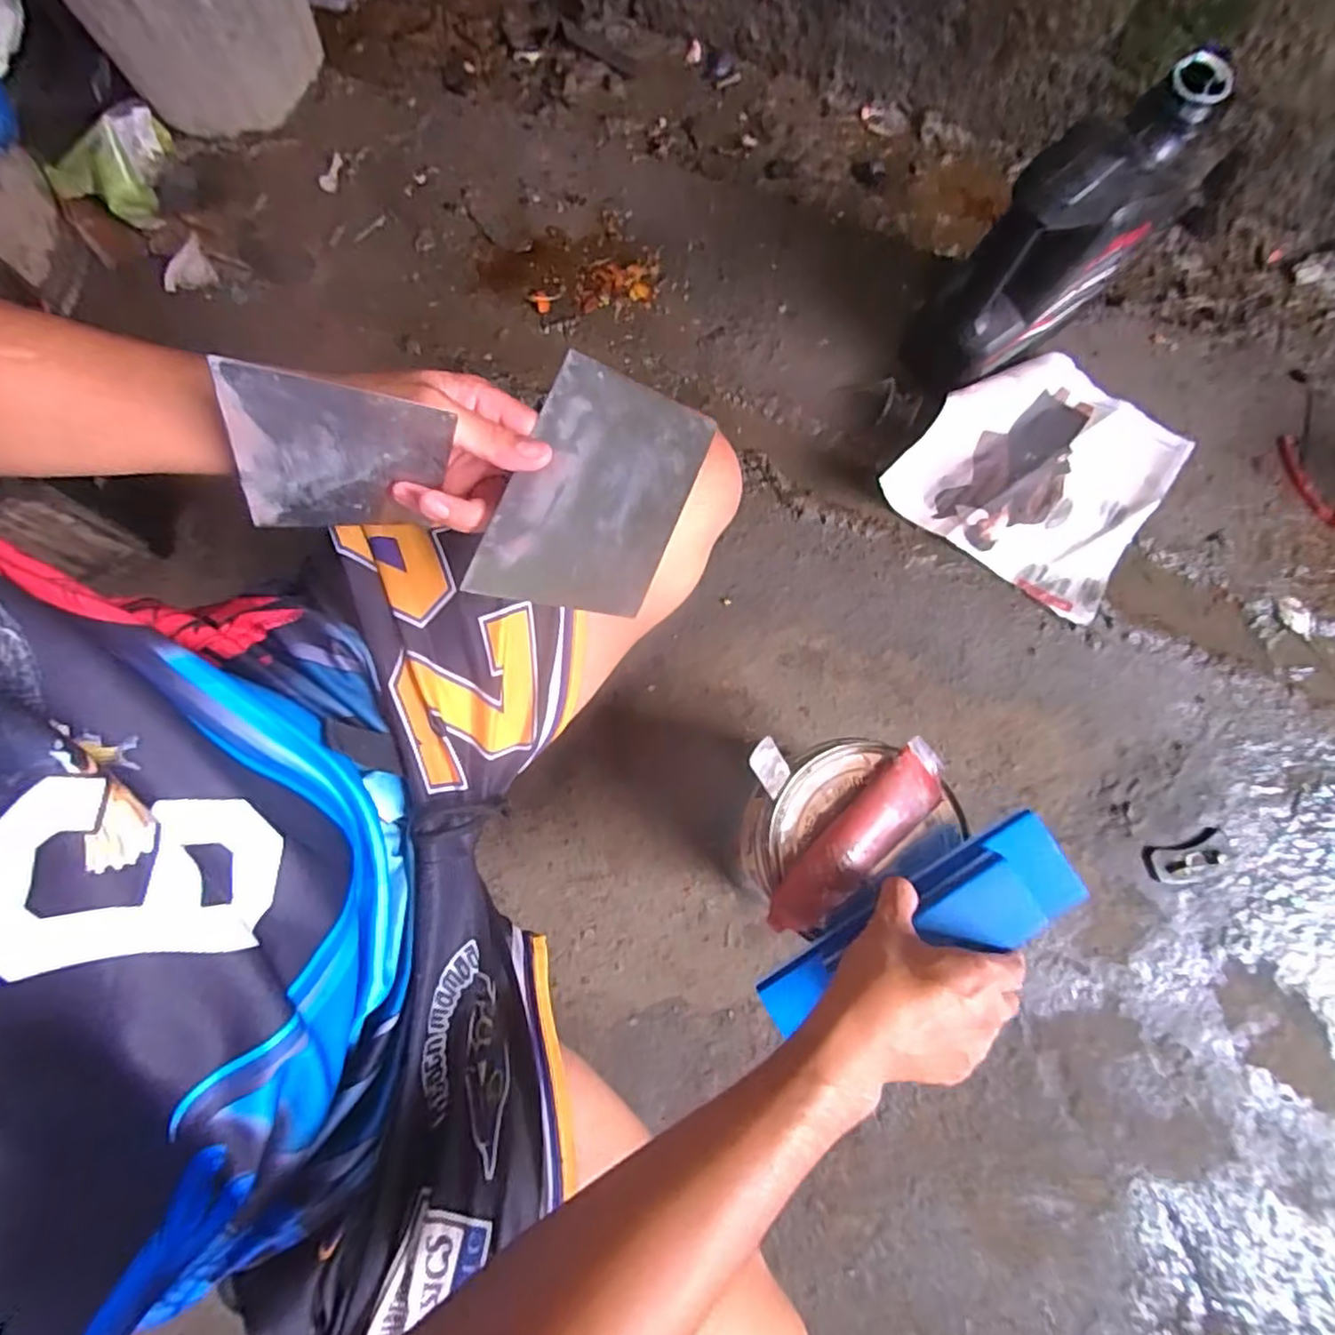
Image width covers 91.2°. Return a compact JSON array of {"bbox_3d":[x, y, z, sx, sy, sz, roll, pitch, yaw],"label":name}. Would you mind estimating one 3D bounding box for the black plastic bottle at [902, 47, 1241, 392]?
[{"bbox_3d":[0.376,-0.407,0.659,0.184,0.290,0.090,-28,82,-5],"label":"black plastic bottle"}]

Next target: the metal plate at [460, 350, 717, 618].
[{"bbox_3d":[-0.040,-0.091,0.346,0.095,0.004,0.134,21,84,14],"label":"metal plate"}]

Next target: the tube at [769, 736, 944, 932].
[{"bbox_3d":[0.143,0.125,0.473,0.046,0.027,0.172,45,83,6],"label":"tube"}]

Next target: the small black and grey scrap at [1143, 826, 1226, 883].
[{"bbox_3d":[0.556,0.206,0.701,0.082,0.008,0.045,-16,81,-3],"label":"small black and grey scrap"}]

